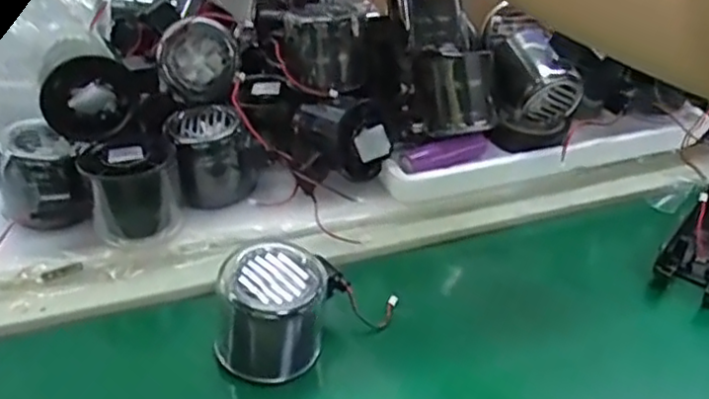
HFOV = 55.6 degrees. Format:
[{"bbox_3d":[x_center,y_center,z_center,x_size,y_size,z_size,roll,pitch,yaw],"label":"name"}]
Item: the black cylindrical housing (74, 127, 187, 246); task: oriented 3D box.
[{"bbox_3d":[-0.141,-0.007,0.433,0.052,0.061,0.044,-7,35,-9],"label":"black cylindrical housing"}]

